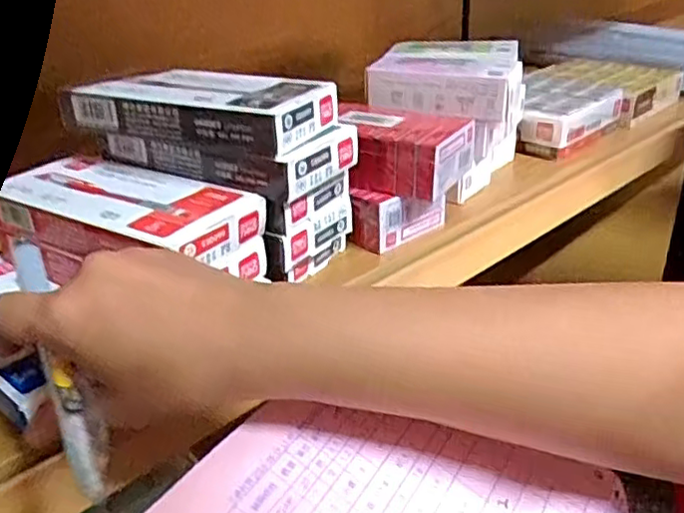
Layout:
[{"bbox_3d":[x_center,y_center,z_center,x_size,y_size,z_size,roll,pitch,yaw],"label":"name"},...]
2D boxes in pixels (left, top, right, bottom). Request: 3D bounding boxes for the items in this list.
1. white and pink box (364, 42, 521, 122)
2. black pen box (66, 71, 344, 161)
[{"bbox_3d":[0.087,-0.147,0.520,0.113,0.036,0.124,6,30,15],"label":"white and pink box"},{"bbox_3d":[-0.087,-0.090,0.372,0.155,0.027,0.065,10,31,22],"label":"black pen box"}]

